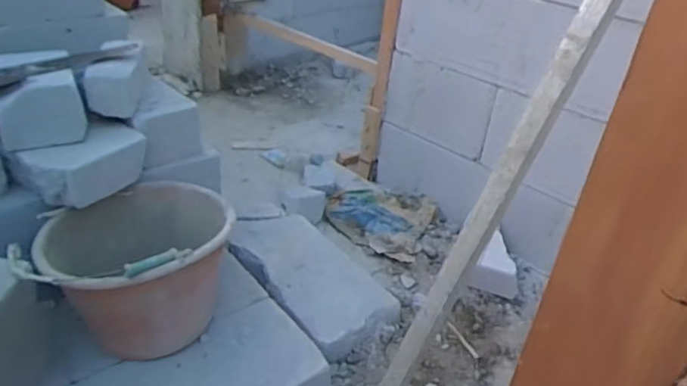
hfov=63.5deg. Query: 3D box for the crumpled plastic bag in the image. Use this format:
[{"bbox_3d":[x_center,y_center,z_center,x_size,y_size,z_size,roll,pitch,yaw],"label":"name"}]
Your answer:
[{"bbox_3d":[0.086,0.067,1.468,0.275,0.042,0.251,16,32,14],"label":"crumpled plastic bag"}]

